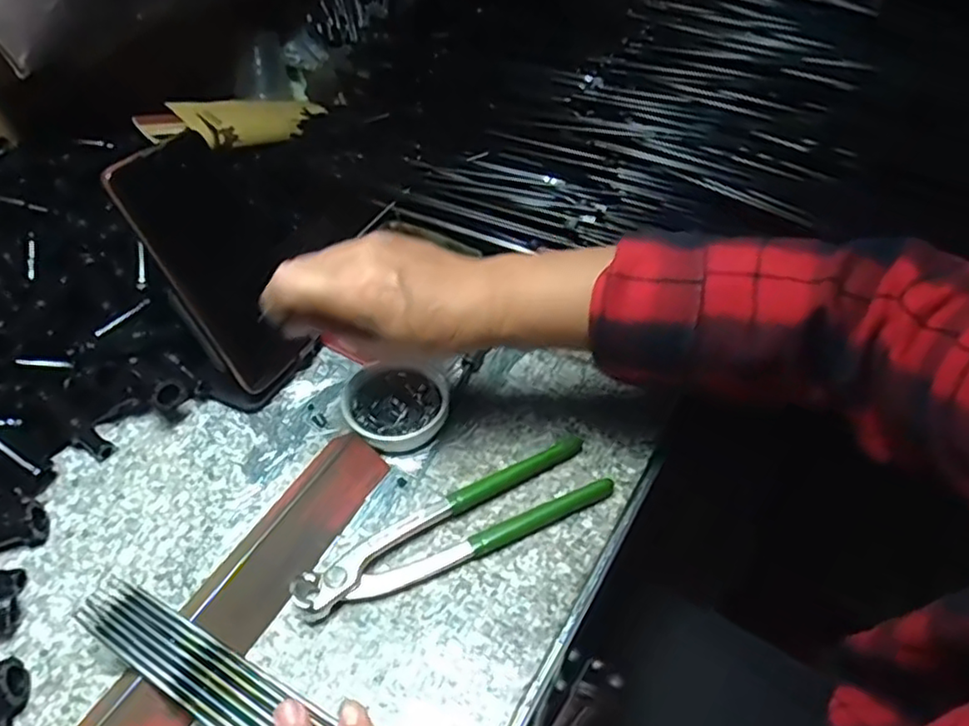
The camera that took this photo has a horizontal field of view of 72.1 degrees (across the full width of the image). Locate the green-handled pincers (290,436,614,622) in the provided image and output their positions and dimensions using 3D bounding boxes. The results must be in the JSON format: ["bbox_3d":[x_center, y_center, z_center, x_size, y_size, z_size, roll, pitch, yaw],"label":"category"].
[{"bbox_3d":[-0.017,0.097,0.402,0.194,0.016,0.045,-21,49,-17],"label":"green-handled pincers"}]

